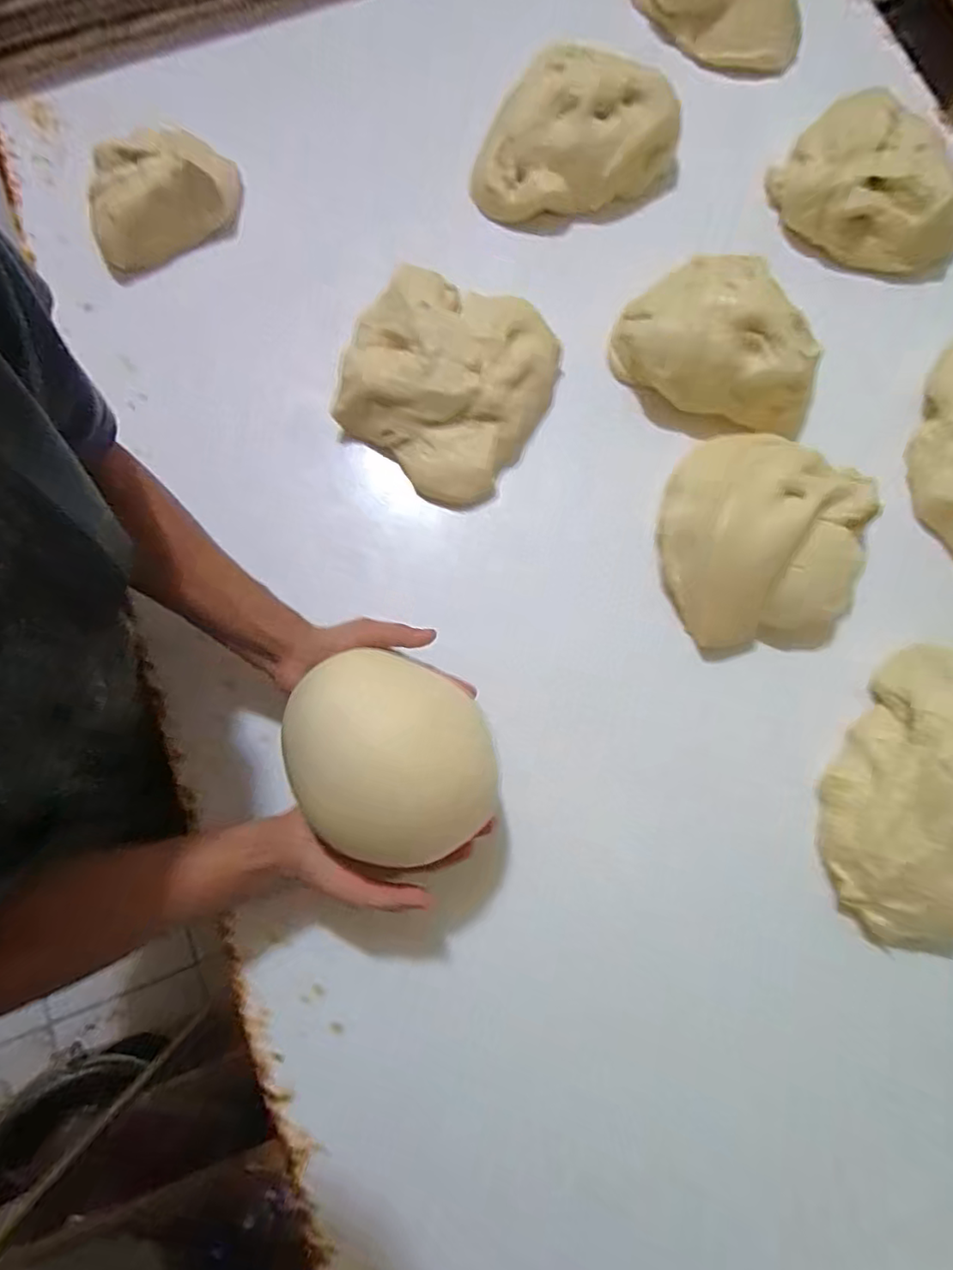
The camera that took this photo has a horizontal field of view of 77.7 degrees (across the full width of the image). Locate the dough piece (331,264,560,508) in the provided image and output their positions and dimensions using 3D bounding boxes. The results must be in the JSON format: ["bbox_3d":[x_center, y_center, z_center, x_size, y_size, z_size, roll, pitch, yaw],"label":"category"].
[{"bbox_3d":[-0.026,-0.246,0.559,0.182,0.059,0.201,34,80,6],"label":"dough piece"}]

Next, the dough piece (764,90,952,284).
[{"bbox_3d":[0.415,-0.465,0.610,0.202,0.066,0.142,19,79,3],"label":"dough piece"}]

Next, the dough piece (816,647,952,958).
[{"bbox_3d":[0.381,0.139,0.485,0.146,0.067,0.236,31,80,5],"label":"dough piece"}]

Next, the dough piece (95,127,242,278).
[{"bbox_3d":[-0.313,-0.437,0.588,0.147,0.060,0.110,-9,79,-3],"label":"dough piece"}]

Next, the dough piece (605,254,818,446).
[{"bbox_3d":[0.243,-0.287,0.560,0.195,0.058,0.146,25,79,4],"label":"dough piece"}]

